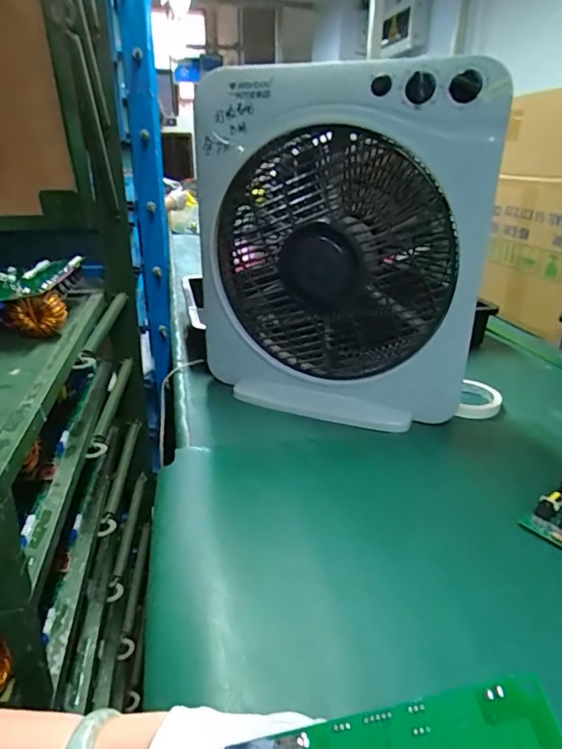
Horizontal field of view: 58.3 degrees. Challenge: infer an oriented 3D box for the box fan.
[{"bbox_3d":[0.076,-0.167,0.694,0.365,0.432,0.179,14,28,28],"label":"box fan"}]

